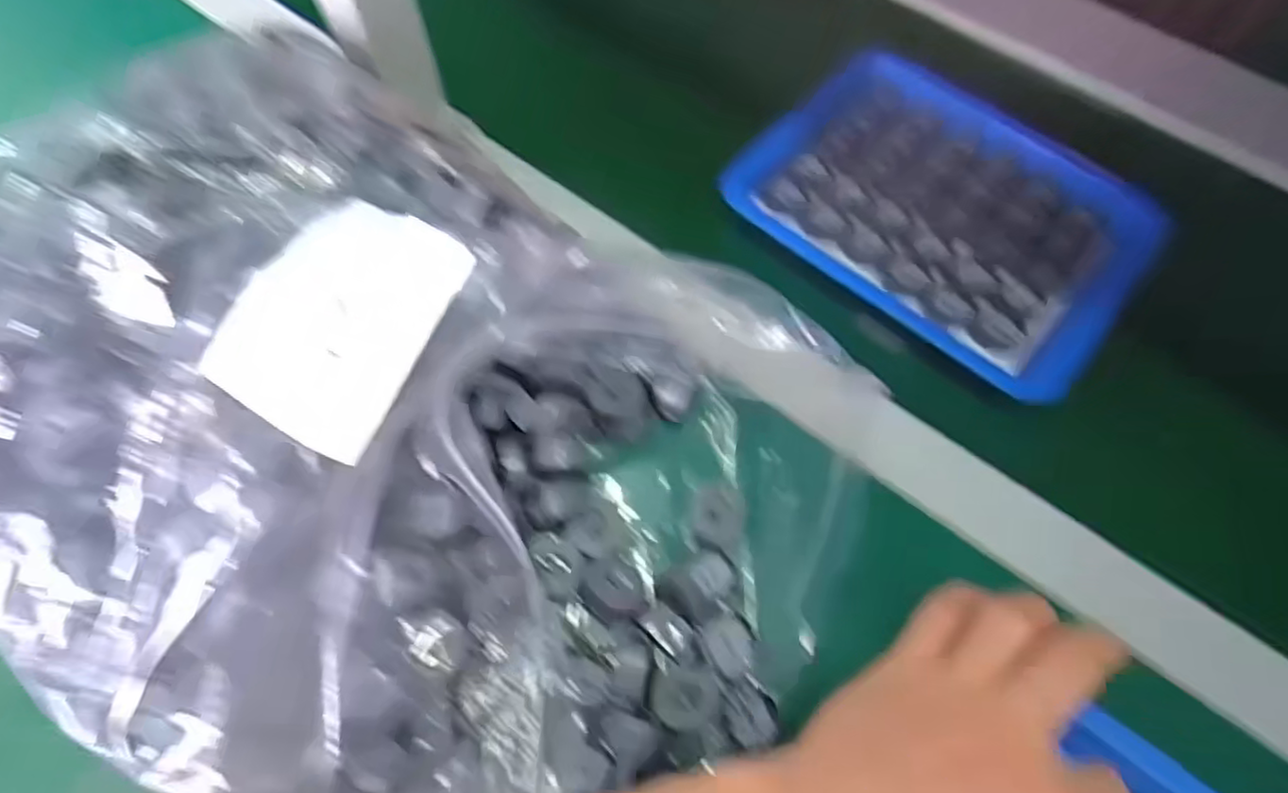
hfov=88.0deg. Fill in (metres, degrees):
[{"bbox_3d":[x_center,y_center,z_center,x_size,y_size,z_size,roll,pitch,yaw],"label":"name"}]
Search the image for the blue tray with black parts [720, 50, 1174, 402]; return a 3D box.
[{"bbox_3d":[0.194,-0.123,0.413,0.221,0.028,0.192,40,70,16],"label":"blue tray with black parts"}]

